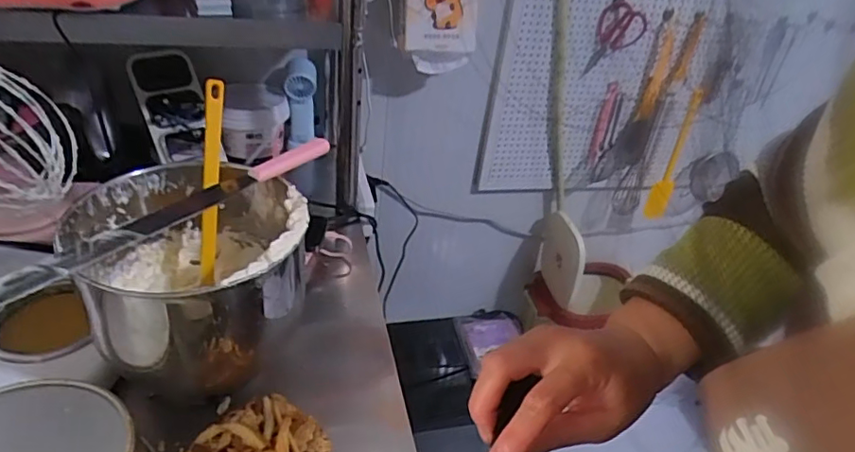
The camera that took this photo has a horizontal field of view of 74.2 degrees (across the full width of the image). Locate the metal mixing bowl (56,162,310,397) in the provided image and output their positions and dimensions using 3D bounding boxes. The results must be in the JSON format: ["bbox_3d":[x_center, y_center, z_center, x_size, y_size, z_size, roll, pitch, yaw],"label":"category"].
[{"bbox_3d":[-0.239,0.062,0.599,0.208,0.187,0.219,5,34,-3],"label":"metal mixing bowl"}]

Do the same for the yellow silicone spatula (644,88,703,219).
[{"bbox_3d":[0.563,-0.155,1.280,0.061,0.309,0.011,2,29,-18],"label":"yellow silicone spatula"}]

